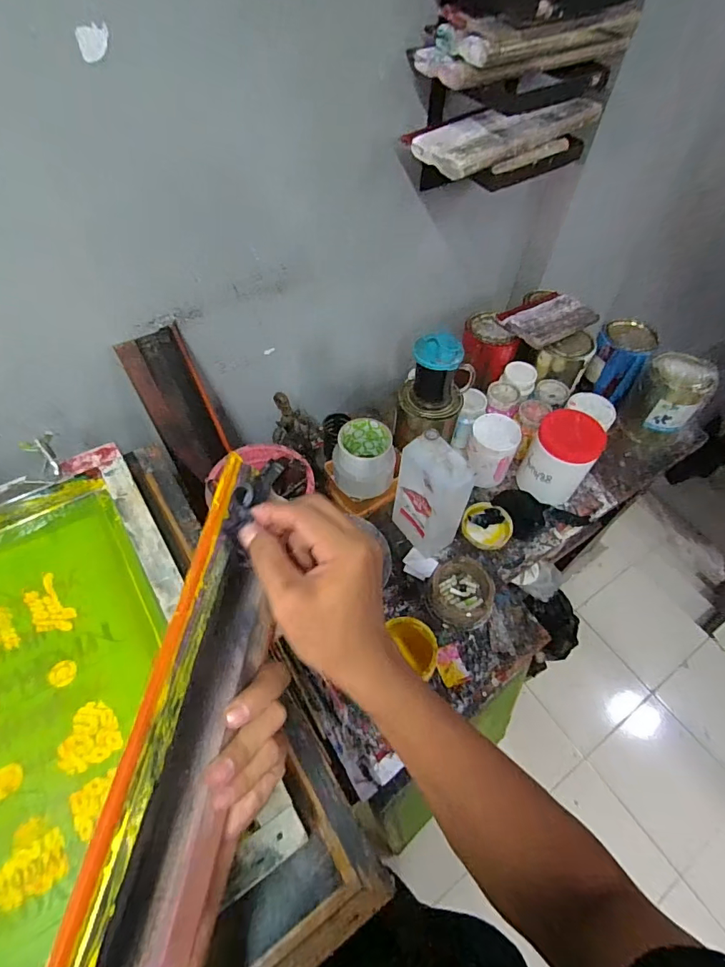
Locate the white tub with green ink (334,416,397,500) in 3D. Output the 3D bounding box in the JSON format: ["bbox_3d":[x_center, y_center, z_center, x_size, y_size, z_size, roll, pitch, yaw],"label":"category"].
[{"bbox_3d":[0.002,-0.040,0.752,0.093,0.088,0.092,1,54,-1],"label":"white tub with green ink"}]

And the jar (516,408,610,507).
[{"bbox_3d":[0.334,-0.043,0.789,0.100,0.126,0.108,1,54,-1],"label":"jar"}]

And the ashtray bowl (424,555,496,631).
[{"bbox_3d":[0.150,0.166,0.704,0.099,0.050,0.095,1,54,-1],"label":"ashtray bowl"}]

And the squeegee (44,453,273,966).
[{"bbox_3d":[-0.097,0.115,0.290,0.040,0.072,0.275,6,62,3],"label":"squeegee"}]

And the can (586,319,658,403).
[{"bbox_3d":[0.518,-0.256,0.942,0.102,0.120,0.114,32,60,20],"label":"can"}]

